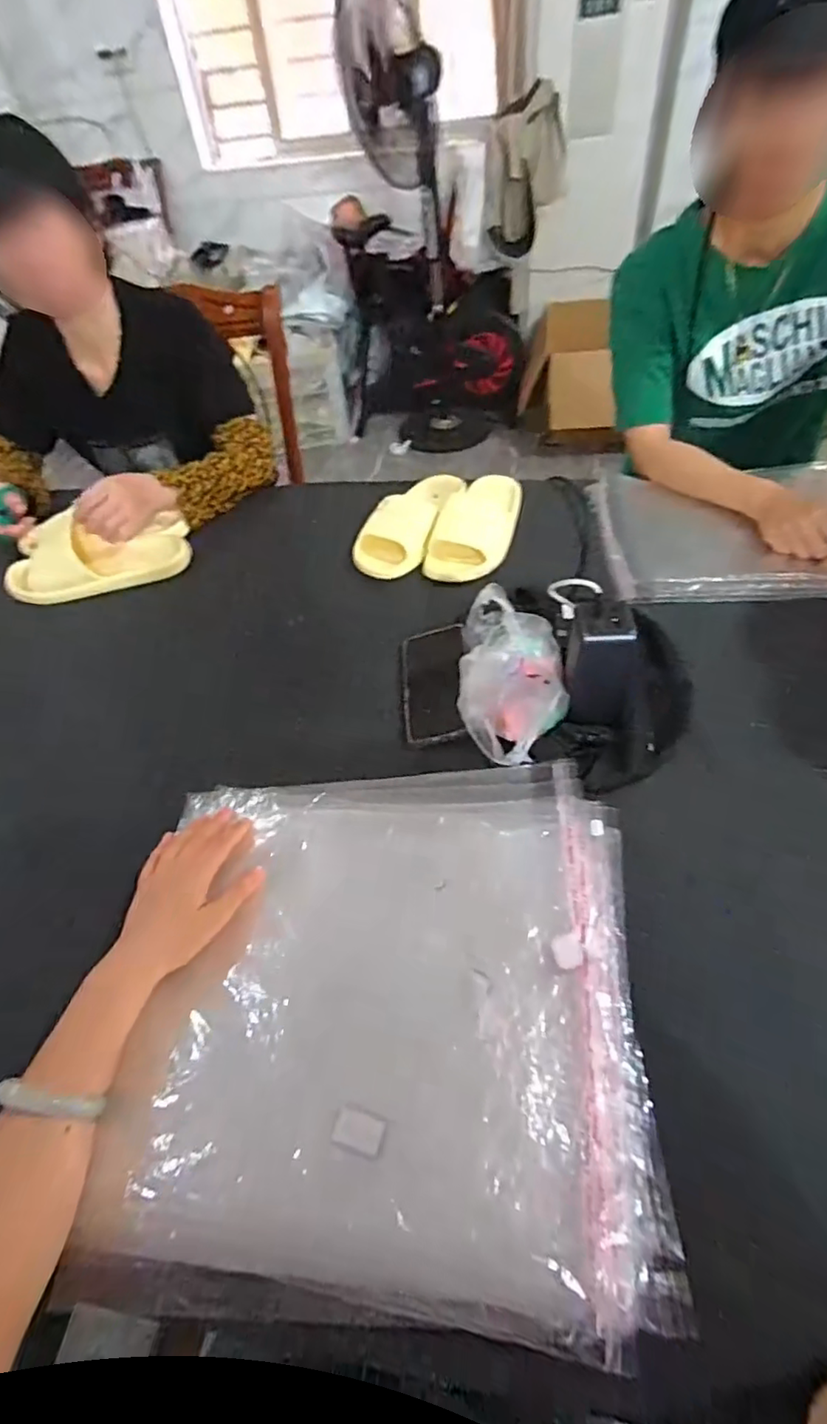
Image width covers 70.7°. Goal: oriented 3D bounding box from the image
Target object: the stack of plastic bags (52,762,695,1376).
[{"bbox_3d":[-0.018,0.205,0.442,0.361,0.050,0.362,0,50,7],"label":"stack of plastic bags"}]

